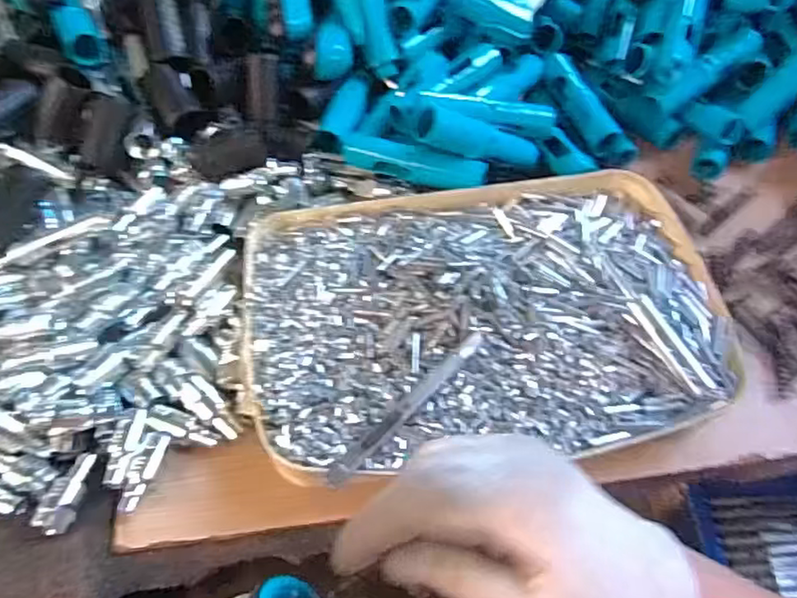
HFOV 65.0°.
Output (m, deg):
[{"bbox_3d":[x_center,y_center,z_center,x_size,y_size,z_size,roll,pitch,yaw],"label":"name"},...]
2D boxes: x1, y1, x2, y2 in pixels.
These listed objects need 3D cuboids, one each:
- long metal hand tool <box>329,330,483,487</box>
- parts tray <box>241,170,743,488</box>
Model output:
[{"bbox_3d":[0.007,0.065,0.394,0.012,0.008,0.137,38,62,23],"label":"long metal hand tool"},{"bbox_3d":[0.061,0.008,0.458,0.335,0.059,0.238,-7,55,-5],"label":"parts tray"}]

